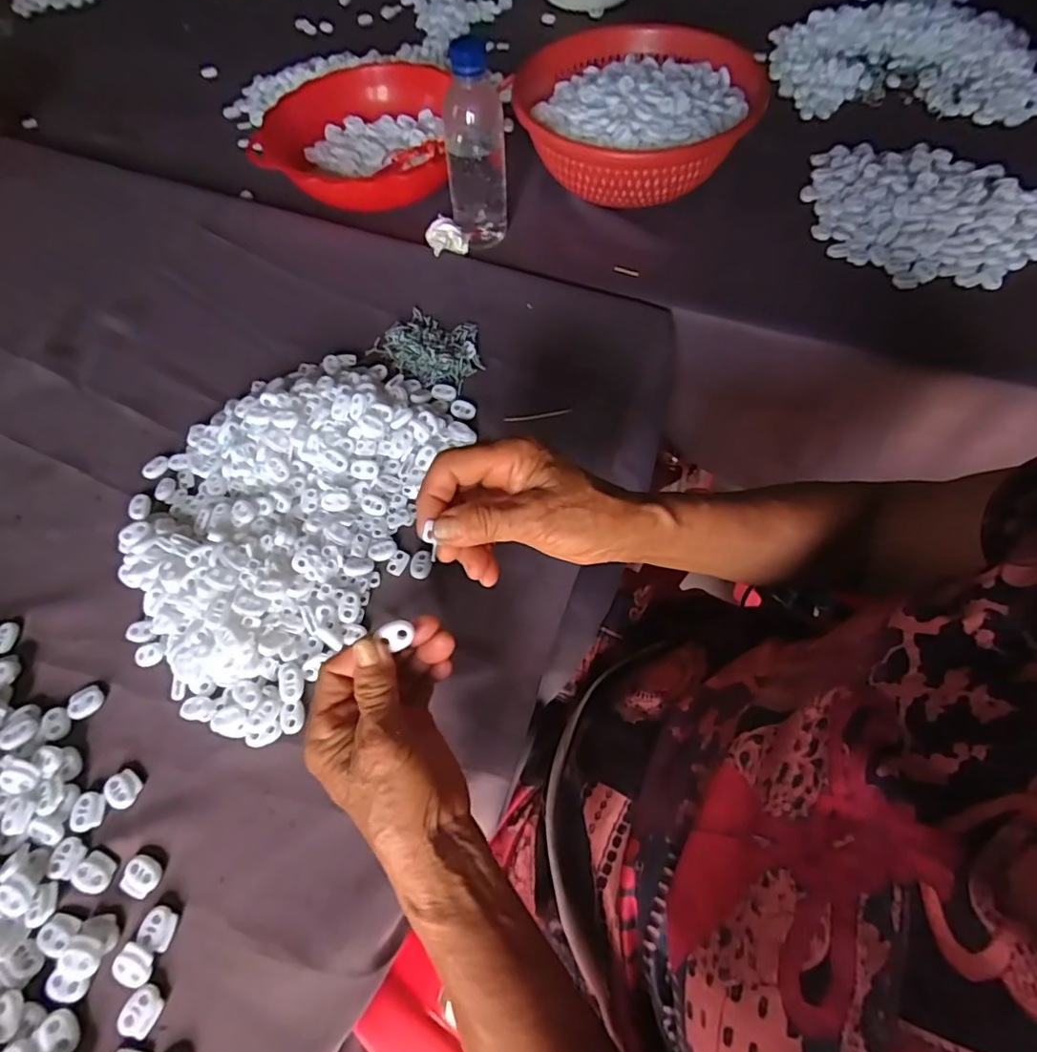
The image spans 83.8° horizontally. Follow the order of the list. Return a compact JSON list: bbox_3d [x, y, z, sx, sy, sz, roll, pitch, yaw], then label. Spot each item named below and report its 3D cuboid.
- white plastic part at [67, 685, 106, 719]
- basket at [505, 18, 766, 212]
[{"bbox_3d":[-0.294,0.119,0.392,0.022,0.005,0.020,-36,65,-16],"label":"white plastic part"},{"bbox_3d":[0.126,-0.436,0.633,0.247,0.088,0.244,2,61,4],"label":"basket"}]

